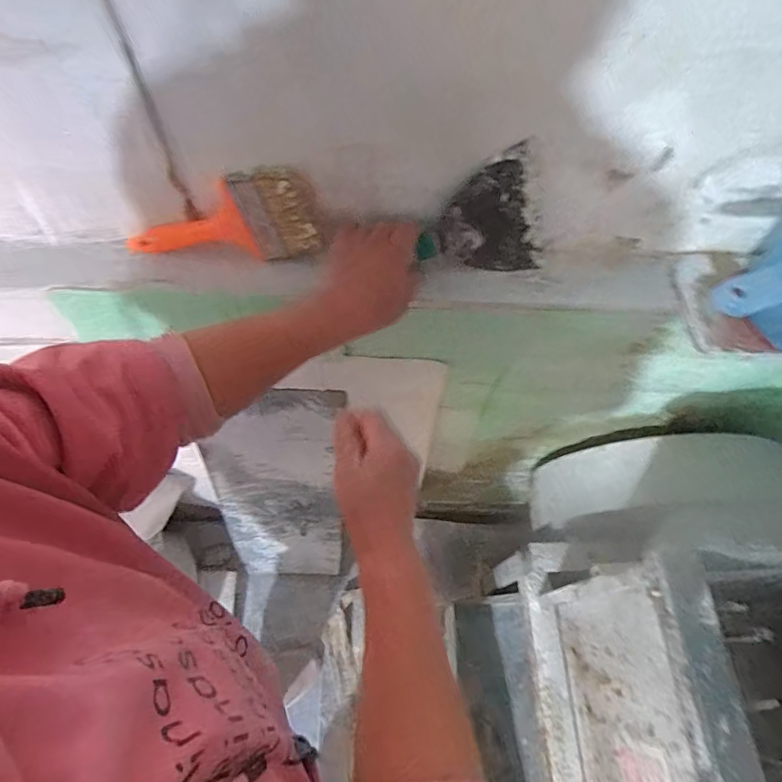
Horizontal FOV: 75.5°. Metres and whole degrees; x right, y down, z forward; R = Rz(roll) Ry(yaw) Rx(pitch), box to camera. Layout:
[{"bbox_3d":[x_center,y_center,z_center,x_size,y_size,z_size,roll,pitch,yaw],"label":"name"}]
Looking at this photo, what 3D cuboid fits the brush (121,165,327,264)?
[{"bbox_3d":[-0.161,-0.156,0.488,0.195,0.094,0.017,-8,63,15],"label":"brush"}]

